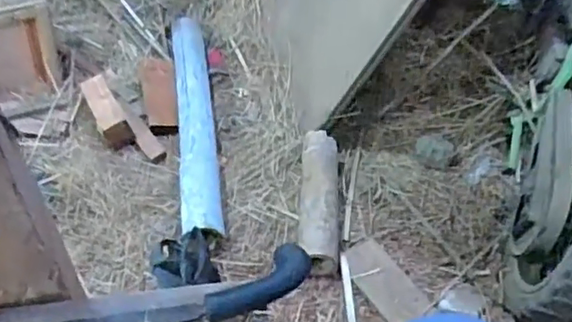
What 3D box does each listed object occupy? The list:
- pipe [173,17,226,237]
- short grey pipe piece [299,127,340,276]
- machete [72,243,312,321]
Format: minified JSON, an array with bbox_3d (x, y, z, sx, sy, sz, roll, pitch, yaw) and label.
[{"bbox_3d":[-0.210,-0.112,1.363,0.084,0.061,0.721,-5,47,-8],"label":"pipe"},{"bbox_3d":[0.070,0.074,1.215,0.078,0.064,0.340,4,46,0],"label":"short grey pipe piece"},{"bbox_3d":[-0.137,0.162,0.647,0.358,0.039,0.059,-15,49,-17],"label":"machete"}]

